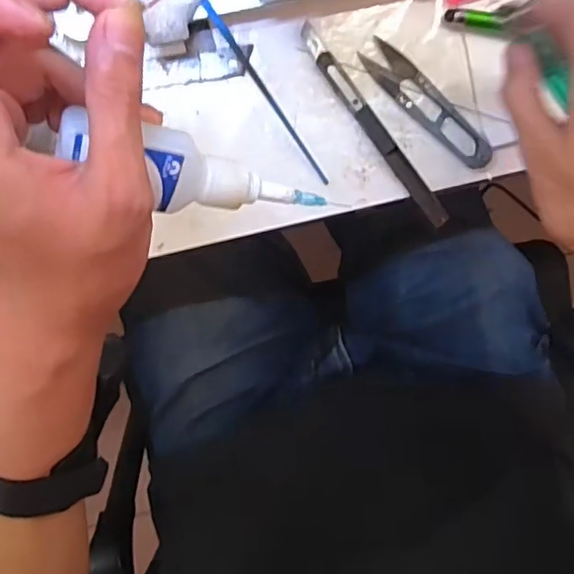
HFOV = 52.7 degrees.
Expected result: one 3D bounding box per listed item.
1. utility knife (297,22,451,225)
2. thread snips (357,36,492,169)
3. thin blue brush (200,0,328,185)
[{"bbox_3d":[0.055,-0.099,0.360,0.012,0.006,0.147,-38,101,3],"label":"utility knife"},{"bbox_3d":[0.088,-0.112,0.362,0.102,0.005,0.023,43,94,-11],"label":"thread snips"},{"bbox_3d":[-0.022,-0.127,0.337,0.009,0.012,0.162,-37,114,2],"label":"thin blue brush"}]

